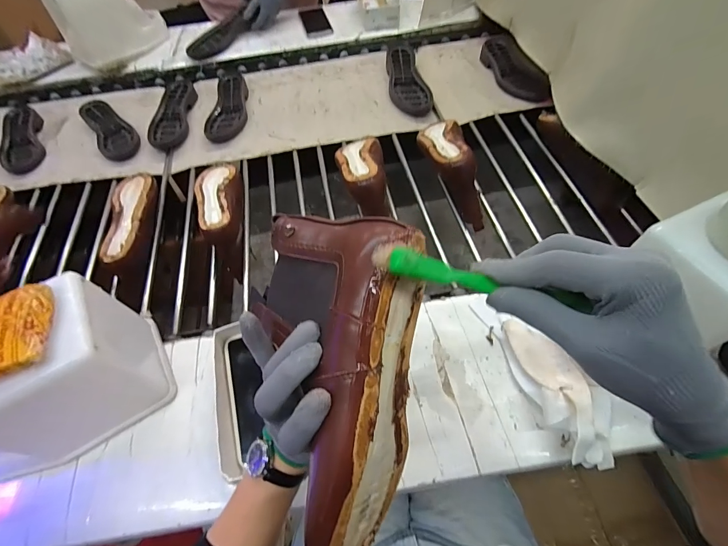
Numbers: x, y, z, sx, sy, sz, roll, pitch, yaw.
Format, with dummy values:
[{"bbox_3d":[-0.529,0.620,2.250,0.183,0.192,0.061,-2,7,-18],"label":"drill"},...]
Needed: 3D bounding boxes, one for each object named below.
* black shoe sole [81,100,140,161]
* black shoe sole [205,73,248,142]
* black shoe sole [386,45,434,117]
[{"bbox_3d":[-0.615,-0.348,0.858,0.086,0.029,0.241,-36,62,-19],"label":"black shoe sole"},{"bbox_3d":[-0.331,-0.410,0.871,0.088,0.033,0.214,-2,56,2],"label":"black shoe sole"},{"bbox_3d":[0.109,-0.504,0.904,0.093,0.031,0.291,-4,56,1],"label":"black shoe sole"}]

